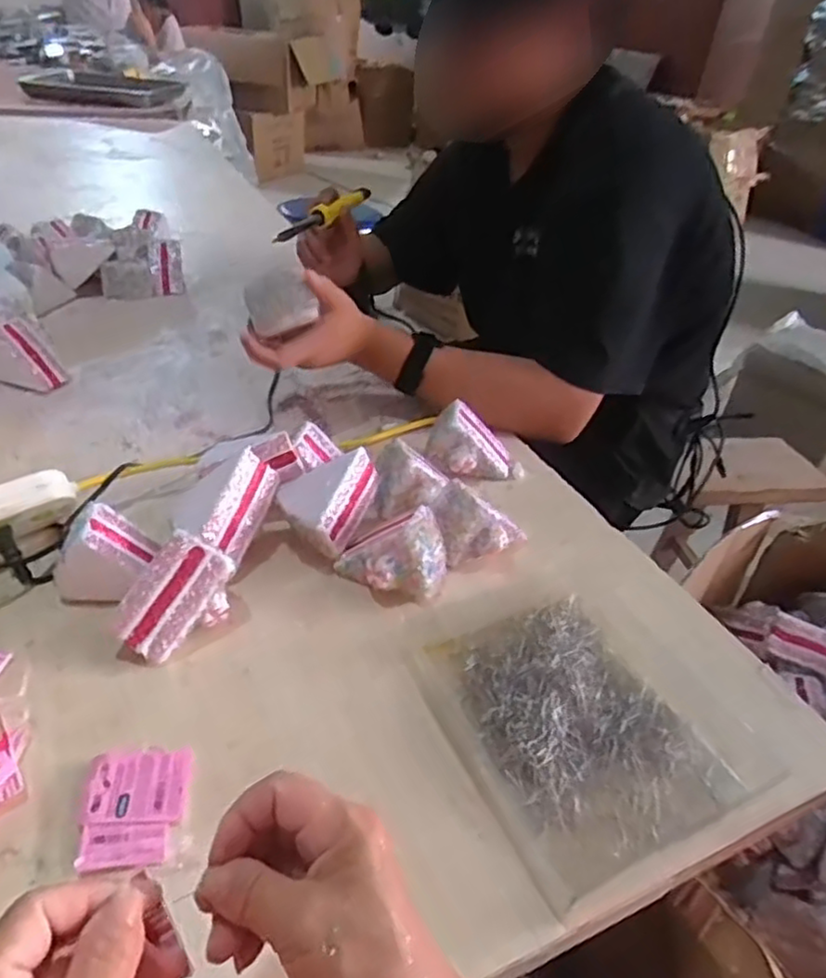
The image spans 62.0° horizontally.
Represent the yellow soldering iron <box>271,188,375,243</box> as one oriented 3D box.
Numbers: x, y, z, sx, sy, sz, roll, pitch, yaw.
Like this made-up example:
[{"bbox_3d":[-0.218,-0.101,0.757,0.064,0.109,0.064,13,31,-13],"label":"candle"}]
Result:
[{"bbox_3d":[-0.111,-0.356,0.882,0.026,0.023,0.222,19,38,16],"label":"yellow soldering iron"}]

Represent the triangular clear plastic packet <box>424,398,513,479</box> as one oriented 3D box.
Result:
[{"bbox_3d":[0.064,-0.045,0.712,0.096,0.066,0.062,9,36,5],"label":"triangular clear plastic packet"}]

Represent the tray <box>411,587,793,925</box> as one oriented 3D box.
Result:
[{"bbox_3d":[0.122,0.151,0.477,0.186,0.027,0.187,-14,40,-24],"label":"tray"}]

